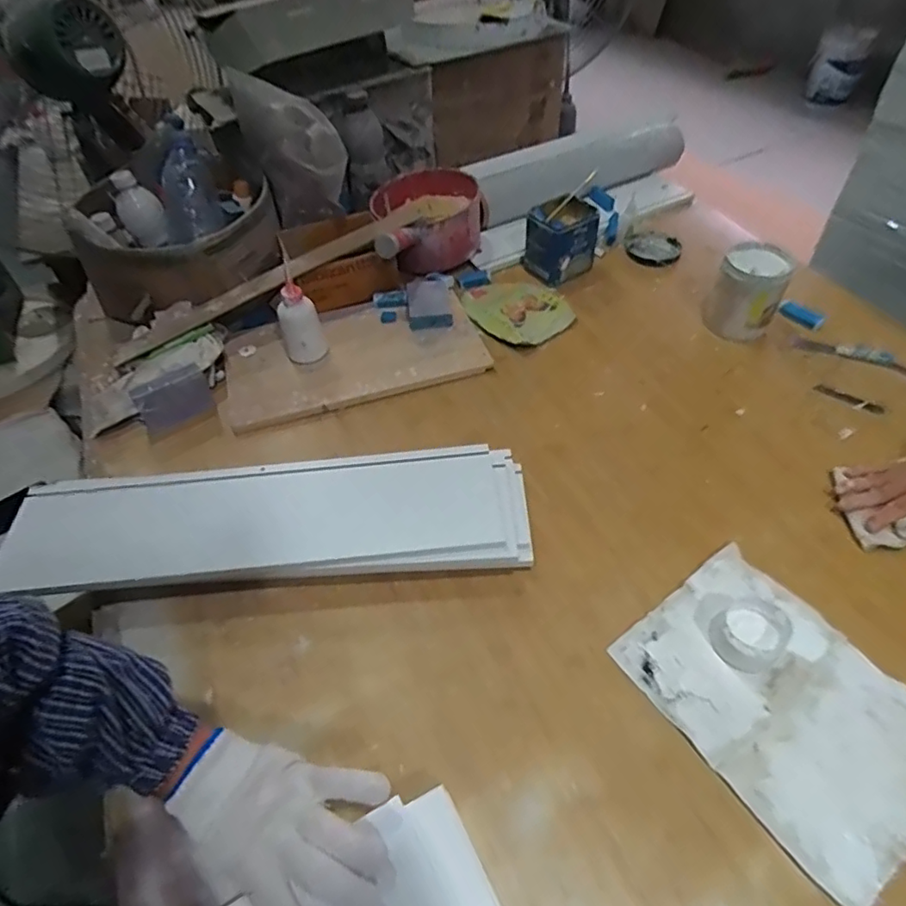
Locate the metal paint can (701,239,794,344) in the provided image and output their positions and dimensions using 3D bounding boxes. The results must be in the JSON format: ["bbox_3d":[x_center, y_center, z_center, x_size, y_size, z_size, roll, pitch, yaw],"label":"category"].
[{"bbox_3d":[0.461,-0.251,0.912,0.097,0.121,0.090,-1,49,1],"label":"metal paint can"}]

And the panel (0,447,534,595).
[{"bbox_3d":[-0.221,0.088,0.690,0.606,0.062,0.149,-4,49,-2],"label":"panel"}]

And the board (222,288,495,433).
[{"bbox_3d":[-0.160,-0.162,0.930,0.401,0.029,0.214,-14,50,-10],"label":"board"}]

